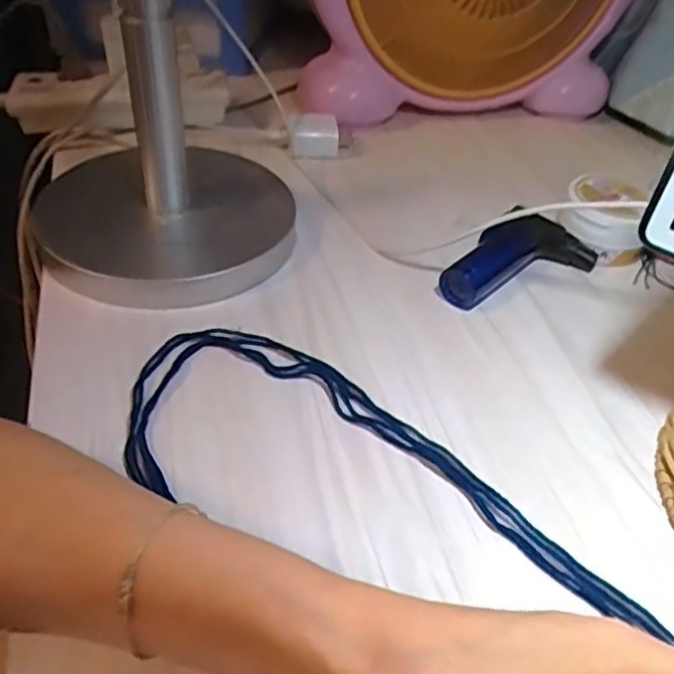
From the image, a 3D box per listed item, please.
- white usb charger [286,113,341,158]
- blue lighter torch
[{"bbox_3d":[-0.020,-0.169,0.558,0.042,0.031,0.029,-5,42,-12],"label":"white usb charger"},{"bbox_3d":[0.123,-0.059,0.447,0.125,0.042,0.045,-18,46,-25],"label":"blue lighter torch"}]

